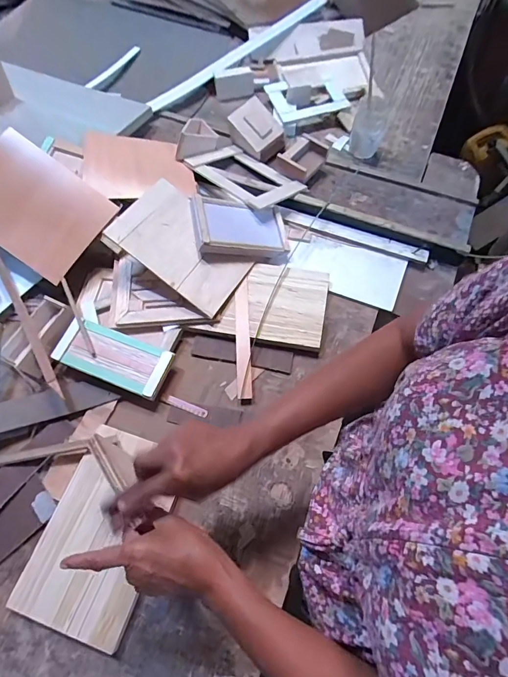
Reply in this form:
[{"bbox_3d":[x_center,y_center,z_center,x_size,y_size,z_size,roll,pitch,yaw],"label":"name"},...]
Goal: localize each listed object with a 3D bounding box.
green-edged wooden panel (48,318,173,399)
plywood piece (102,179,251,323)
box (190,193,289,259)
[{"bbox_3d":[-0.219,0.026,0.595,0.179,0.016,0.078,21,68,7],"label":"green-edged wooden panel"},{"bbox_3d":[-0.111,-0.156,0.638,0.213,0.014,0.150,39,61,-10],"label":"plywood piece"},{"bbox_3d":[-0.021,-0.197,0.675,0.168,0.025,0.106,0,71,-24],"label":"box"}]

